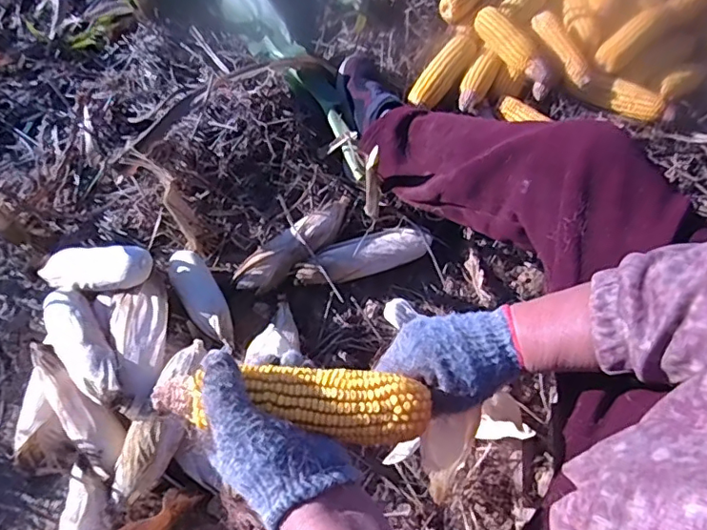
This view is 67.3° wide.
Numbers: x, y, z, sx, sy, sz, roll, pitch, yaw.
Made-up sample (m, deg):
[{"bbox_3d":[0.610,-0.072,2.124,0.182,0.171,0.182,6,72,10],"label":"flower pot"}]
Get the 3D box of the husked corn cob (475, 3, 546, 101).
[{"bbox_3d":[0.297,-0.393,0.975,0.053,0.060,0.192,-38,87,-16],"label":"husked corn cob"}]

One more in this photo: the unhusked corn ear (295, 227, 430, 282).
[{"bbox_3d":[0.019,-0.013,0.886,0.228,0.048,0.064,-20,67,-5],"label":"unhusked corn ear"}]

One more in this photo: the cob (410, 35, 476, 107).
[{"bbox_3d":[0.165,-0.356,0.975,0.055,0.056,0.199,31,72,16],"label":"cob"}]

